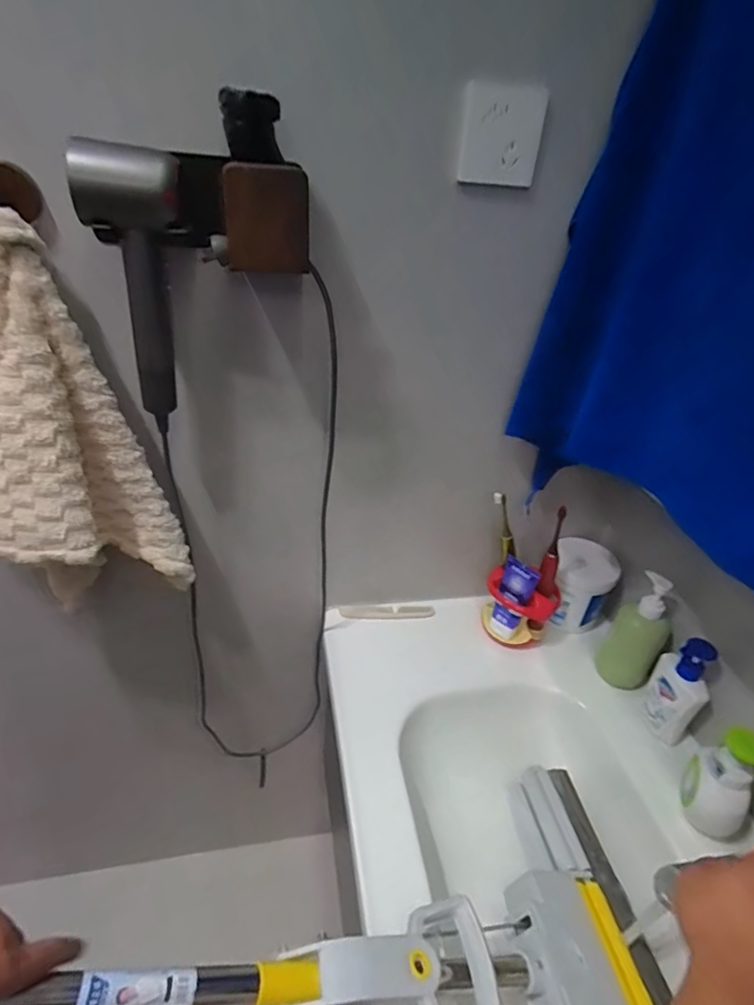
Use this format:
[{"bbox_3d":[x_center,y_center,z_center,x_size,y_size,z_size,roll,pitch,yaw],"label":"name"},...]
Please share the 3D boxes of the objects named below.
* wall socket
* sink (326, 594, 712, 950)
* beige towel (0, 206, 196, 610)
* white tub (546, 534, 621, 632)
[{"bbox_3d":[0.133,-0.387,0.553,0.088,0.088,0.005,-6,44,-10],"label":"wall socket"},{"bbox_3d":[0.221,0.490,0.557,0.436,0.142,0.982,-3,35,-12],"label":"sink"},{"bbox_3d":[-0.343,-0.057,0.573,0.182,0.424,0.103,-24,44,-36],"label":"beige towel"},{"bbox_3d":[0.343,0.145,0.886,0.096,0.130,0.113,18,36,17],"label":"white tub"}]

